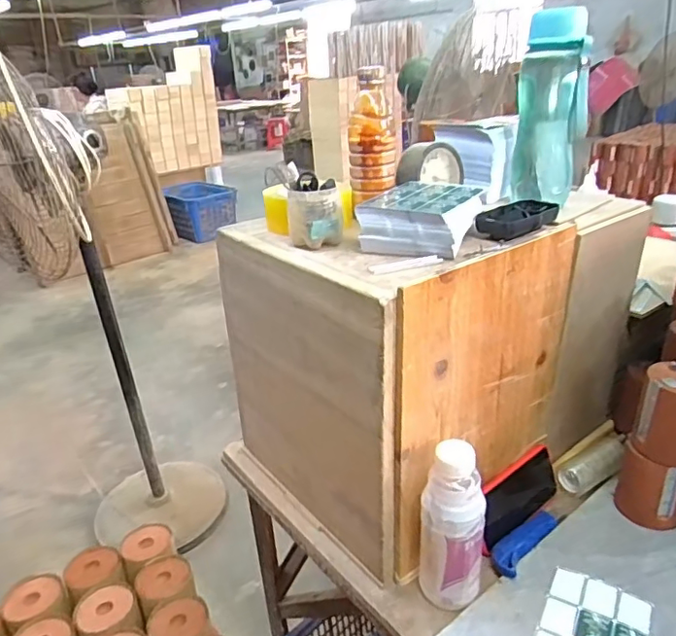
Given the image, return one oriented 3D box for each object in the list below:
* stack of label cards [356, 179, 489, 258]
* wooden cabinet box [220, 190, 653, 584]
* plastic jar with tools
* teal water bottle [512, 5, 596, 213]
[{"bbox_3d":[0.098,-0.115,0.622,0.110,0.053,0.138,10,29,26],"label":"stack of label cards"},{"bbox_3d":[0.145,0.022,0.787,0.493,0.349,0.337,-20,30,-31],"label":"wooden cabinet box"},{"bbox_3d":[-0.026,-0.121,0.624,0.052,0.071,0.053,-3,26,1],"label":"plastic jar with tools"},{"bbox_3d":[0.261,-0.253,0.662,0.075,0.211,0.063,3,26,14],"label":"teal water bottle"}]

